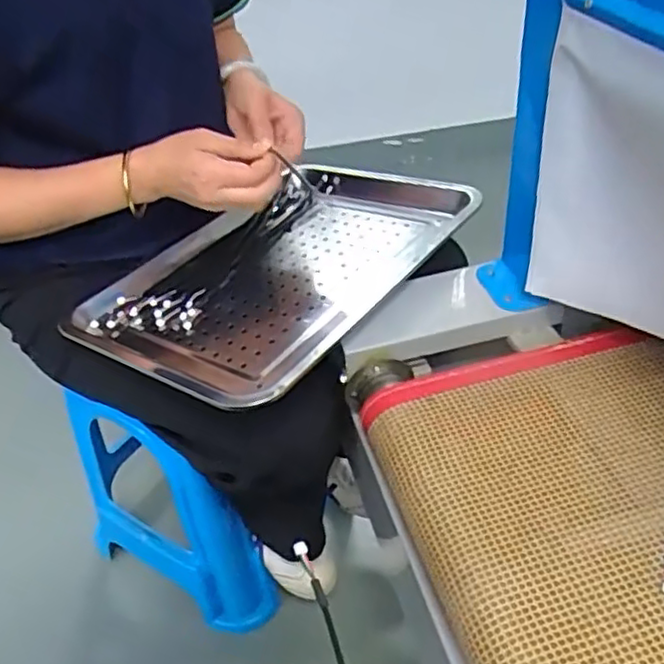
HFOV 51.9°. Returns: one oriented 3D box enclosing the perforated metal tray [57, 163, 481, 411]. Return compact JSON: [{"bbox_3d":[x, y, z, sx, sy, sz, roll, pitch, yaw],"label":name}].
[{"bbox_3d":[-0.063,-0.069,0.728,0.296,0.033,0.394,18,47,34],"label":"perforated metal tray"}]

